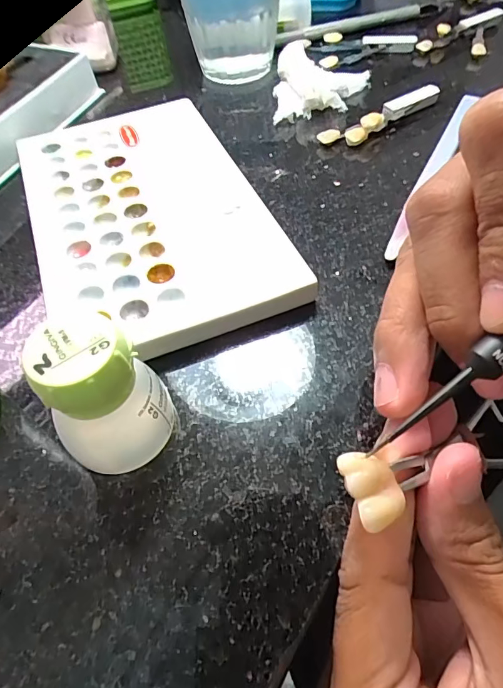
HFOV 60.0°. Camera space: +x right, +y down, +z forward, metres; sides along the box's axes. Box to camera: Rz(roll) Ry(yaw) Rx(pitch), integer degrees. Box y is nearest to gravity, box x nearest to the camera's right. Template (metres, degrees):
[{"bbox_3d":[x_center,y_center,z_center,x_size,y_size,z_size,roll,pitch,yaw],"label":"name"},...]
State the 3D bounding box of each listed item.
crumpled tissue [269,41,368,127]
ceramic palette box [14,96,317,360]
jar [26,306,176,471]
[{"bbox_3d":[0.039,-0.145,0.241,0.051,0.017,0.052,6,54,9],"label":"crumpled tissue"},{"bbox_3d":[-0.047,-0.060,0.188,0.091,0.010,0.156,-20,55,-11],"label":"ceramic palette box"},{"bbox_3d":[-0.038,0.014,0.119,0.029,0.044,0.025,-14,54,-6],"label":"jar"}]

